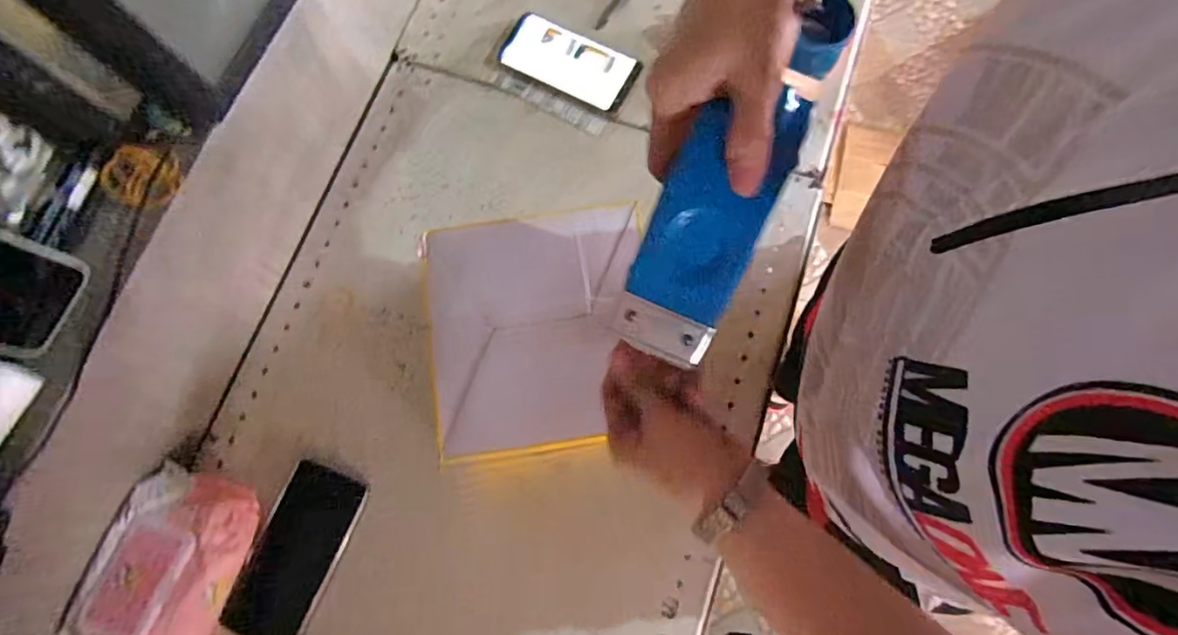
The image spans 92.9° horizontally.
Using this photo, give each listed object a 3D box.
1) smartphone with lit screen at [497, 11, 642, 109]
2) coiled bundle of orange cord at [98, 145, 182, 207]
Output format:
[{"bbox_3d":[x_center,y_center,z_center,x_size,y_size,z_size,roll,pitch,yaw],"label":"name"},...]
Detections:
[{"bbox_3d":[-0.024,-0.300,0.657,0.157,0.013,0.073,27,78,6],"label":"smartphone with lit screen"},{"bbox_3d":[-0.363,-0.115,0.452,0.050,0.026,0.042,10,77,5],"label":"coiled bundle of orange cord"}]

